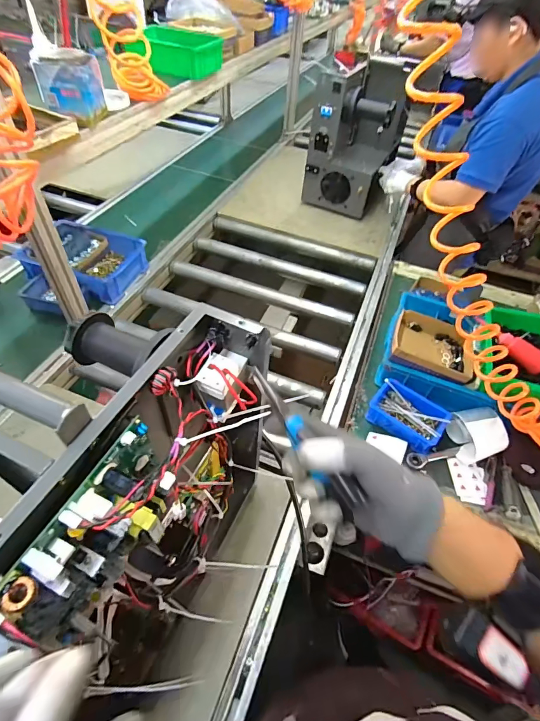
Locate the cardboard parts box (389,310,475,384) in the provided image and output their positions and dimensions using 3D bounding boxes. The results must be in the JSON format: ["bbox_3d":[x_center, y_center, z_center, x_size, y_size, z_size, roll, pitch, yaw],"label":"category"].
[{"bbox_3d":[0.362,-0.033,0.843,0.173,0.051,0.156,17,51,9],"label":"cardboard parts box"}]

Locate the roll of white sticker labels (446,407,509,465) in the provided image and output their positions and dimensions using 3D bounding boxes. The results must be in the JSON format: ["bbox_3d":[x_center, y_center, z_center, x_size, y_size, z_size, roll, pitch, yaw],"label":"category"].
[{"bbox_3d":[0.425,0.152,0.772,0.088,0.070,0.101,-5,51,-9],"label":"roll of white sticker labels"}]

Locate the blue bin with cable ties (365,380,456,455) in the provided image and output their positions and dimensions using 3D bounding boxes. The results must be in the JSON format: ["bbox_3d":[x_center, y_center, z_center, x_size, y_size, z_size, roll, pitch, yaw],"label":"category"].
[{"bbox_3d":[0.291,0.119,0.804,0.153,0.054,0.100,32,55,20],"label":"blue bin with cable ties"}]

